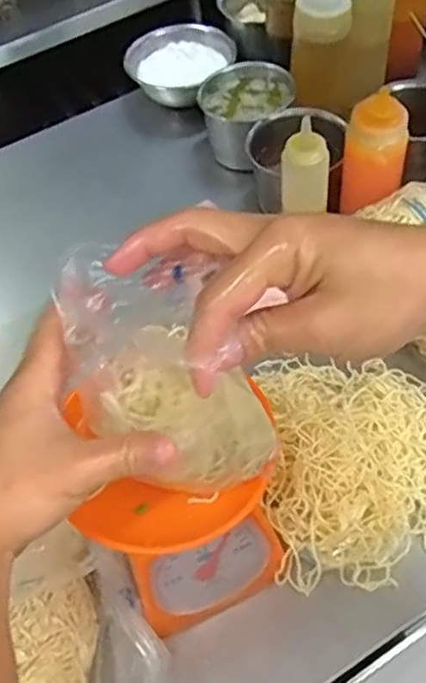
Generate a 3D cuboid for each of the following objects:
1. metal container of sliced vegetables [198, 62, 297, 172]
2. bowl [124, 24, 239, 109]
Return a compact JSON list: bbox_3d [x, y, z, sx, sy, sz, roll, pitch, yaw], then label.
[{"bbox_3d":[0.046,-0.291,0.869,0.115,0.091,0.111,3,55,8],"label":"metal container of sliced vegetables"},{"bbox_3d":[-0.044,-0.402,0.945,0.114,0.058,0.132,32,64,25],"label":"bowl"}]

